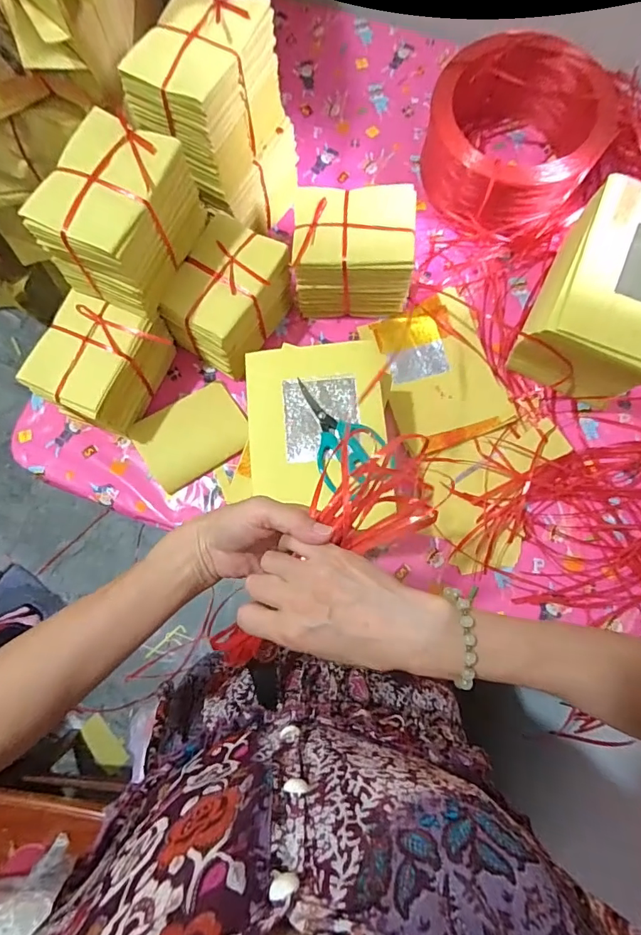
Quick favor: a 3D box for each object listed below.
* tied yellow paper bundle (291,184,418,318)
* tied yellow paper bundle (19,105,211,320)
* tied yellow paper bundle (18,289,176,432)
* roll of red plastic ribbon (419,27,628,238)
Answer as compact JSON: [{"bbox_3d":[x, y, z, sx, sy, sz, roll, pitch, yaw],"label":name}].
[{"bbox_3d":[0.048,-0.312,0.689,0.164,0.134,0.126,5,78,2],"label":"tied yellow paper bundle"},{"bbox_3d":[-0.241,-0.304,0.569,0.119,0.128,0.173,21,79,5],"label":"tied yellow paper bundle"},{"bbox_3d":[-0.301,-0.141,0.662,0.134,0.131,0.165,22,79,5],"label":"tied yellow paper bundle"},{"bbox_3d":[0.309,-0.520,0.735,0.265,0.129,0.274,0,78,1],"label":"roll of red plastic ribbon"}]

